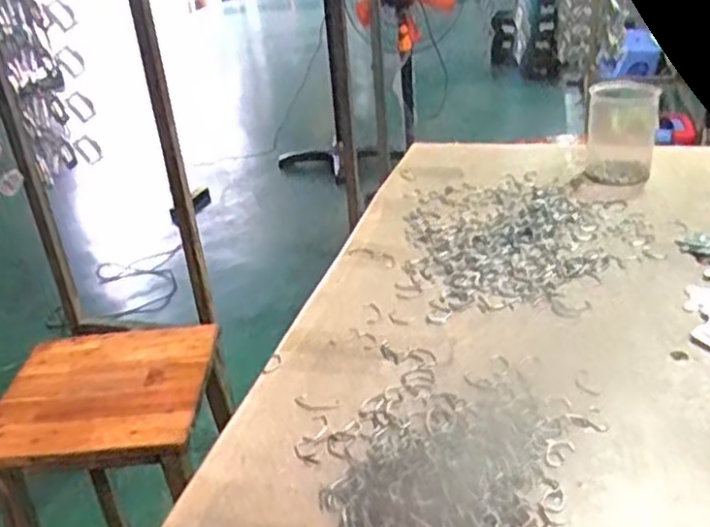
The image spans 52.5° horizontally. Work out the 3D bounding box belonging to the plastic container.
[{"bbox_3d":[0.417,-0.208,1.125,0.102,0.143,0.119,5,30,19],"label":"plastic container"}]

